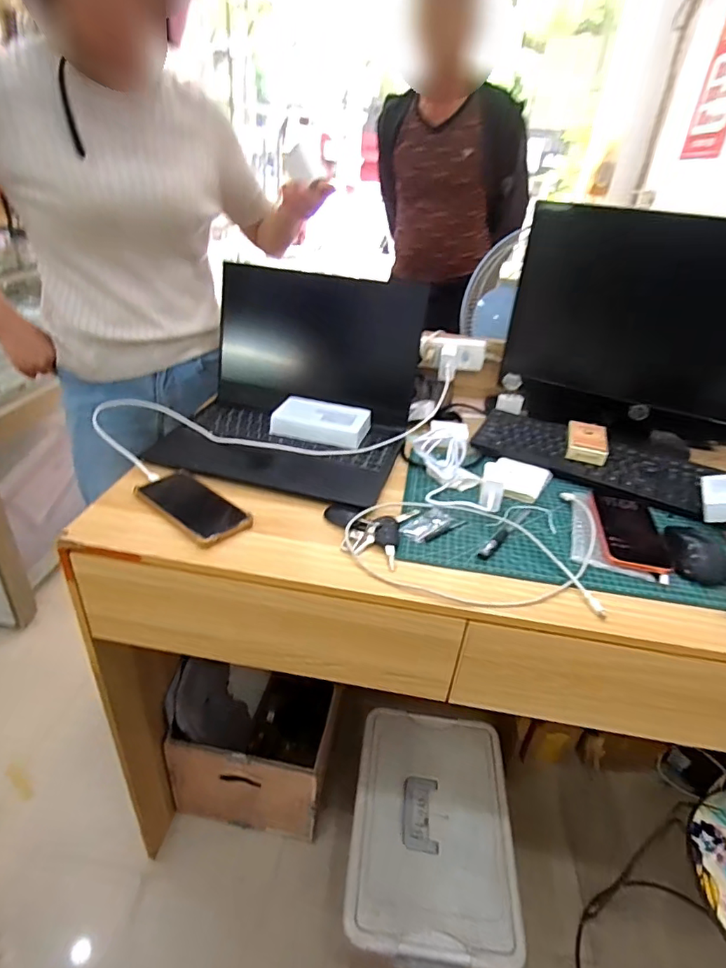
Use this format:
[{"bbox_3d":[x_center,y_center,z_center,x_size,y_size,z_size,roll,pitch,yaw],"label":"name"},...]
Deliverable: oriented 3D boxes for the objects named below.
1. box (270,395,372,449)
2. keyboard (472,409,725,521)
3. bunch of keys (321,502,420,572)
[{"bbox_3d":[-0.069,-0.105,0.845,0.152,0.036,0.091,12,32,11],"label":"box"},{"bbox_3d":[0.391,-0.034,0.812,0.415,0.026,0.153,21,35,25],"label":"keyboard"},{"bbox_3d":[0.002,0.054,0.660,0.112,0.014,0.114,13,32,13],"label":"bunch of keys"}]

